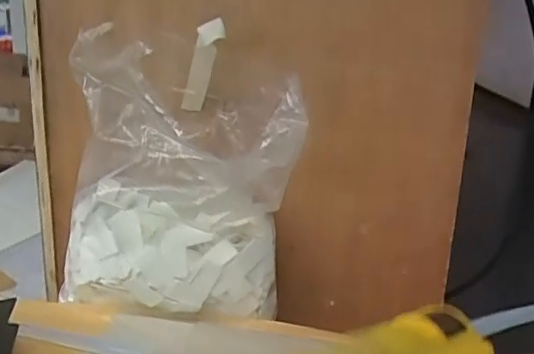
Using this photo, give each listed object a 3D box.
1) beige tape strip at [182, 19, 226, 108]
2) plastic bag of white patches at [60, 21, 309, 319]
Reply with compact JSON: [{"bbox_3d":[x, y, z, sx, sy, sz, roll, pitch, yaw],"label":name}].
[{"bbox_3d":[-0.056,-0.095,0.496,0.021,0.096,0.005,13,45,-8],"label":"beige tape strip"},{"bbox_3d":[-0.076,0.003,0.499,0.192,0.226,0.111,1,18,-6],"label":"plastic bag of white patches"}]

